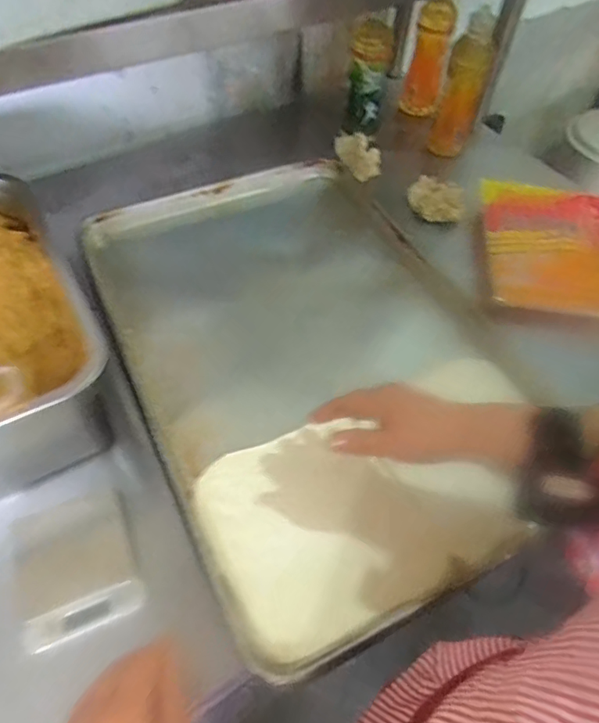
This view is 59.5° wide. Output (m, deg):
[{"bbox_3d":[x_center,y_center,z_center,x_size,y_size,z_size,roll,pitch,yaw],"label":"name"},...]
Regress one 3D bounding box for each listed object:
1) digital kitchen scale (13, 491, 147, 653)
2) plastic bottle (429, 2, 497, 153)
[{"bbox_3d":[-0.217,0.195,0.507,0.105,0.021,0.129,-18,57,-17],"label":"digital kitchen scale"},{"bbox_3d":[0.283,-0.475,0.907,0.070,0.217,0.080,17,54,9],"label":"plastic bottle"}]

